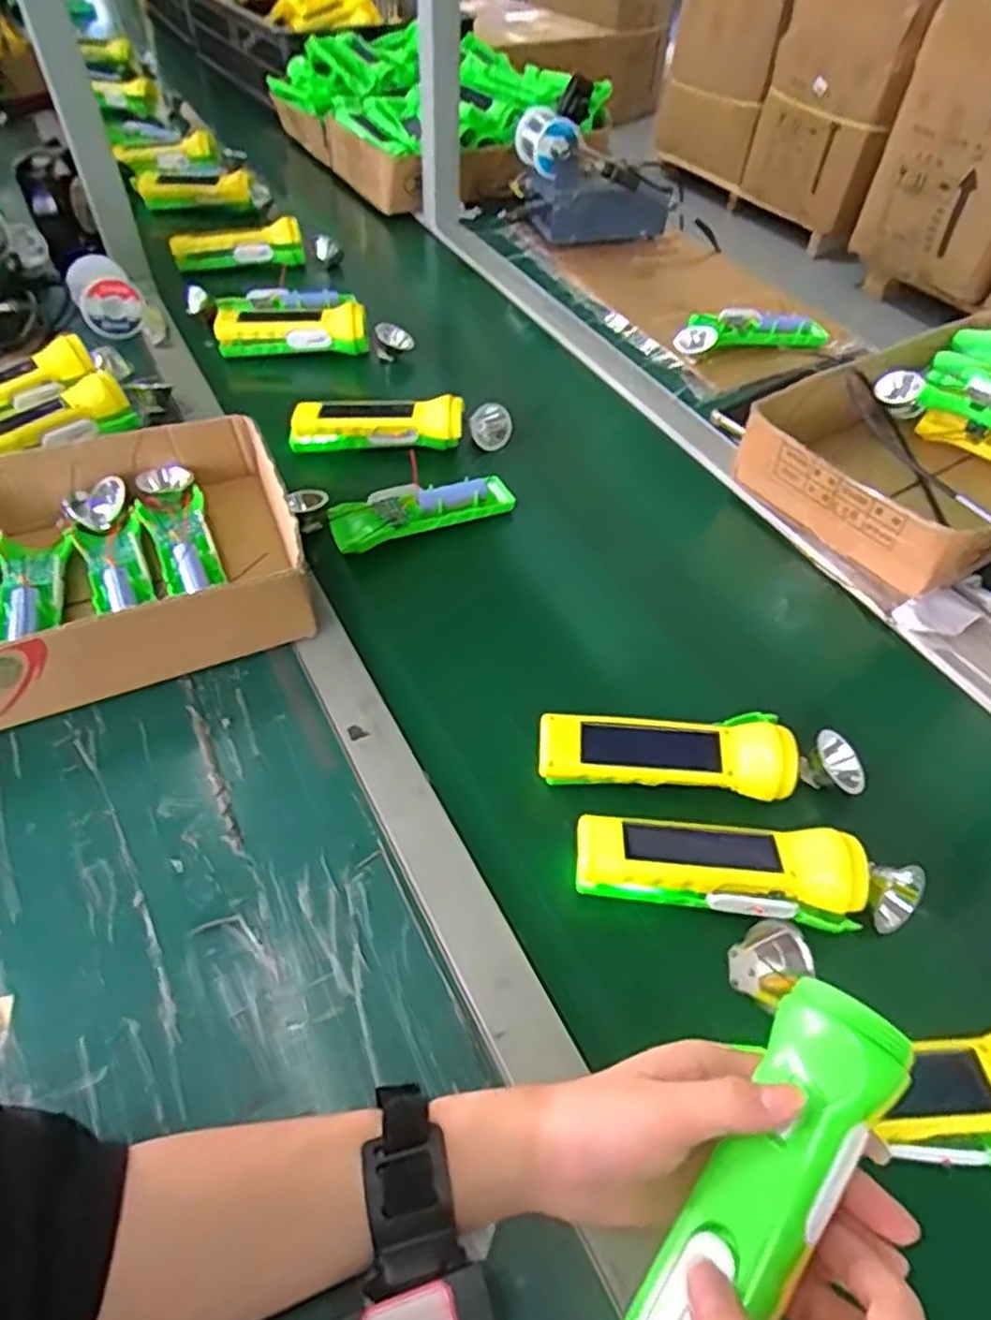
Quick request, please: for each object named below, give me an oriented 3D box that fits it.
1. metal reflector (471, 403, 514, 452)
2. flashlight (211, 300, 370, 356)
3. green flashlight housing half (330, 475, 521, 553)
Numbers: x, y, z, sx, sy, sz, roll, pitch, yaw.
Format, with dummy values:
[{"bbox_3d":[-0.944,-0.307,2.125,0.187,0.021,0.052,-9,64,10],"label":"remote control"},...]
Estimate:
[{"bbox_3d":[-0.004,-0.238,0.743,0.041,0.046,0.016,-1,52,-3],"label":"metal reflector"},{"bbox_3d":[-0.230,-0.377,0.831,0.164,0.040,0.047,-4,50,-7],"label":"flashlight"},{"bbox_3d":[-0.066,-0.138,0.658,0.165,0.021,0.050,-20,55,-16],"label":"green flashlight housing half"}]

